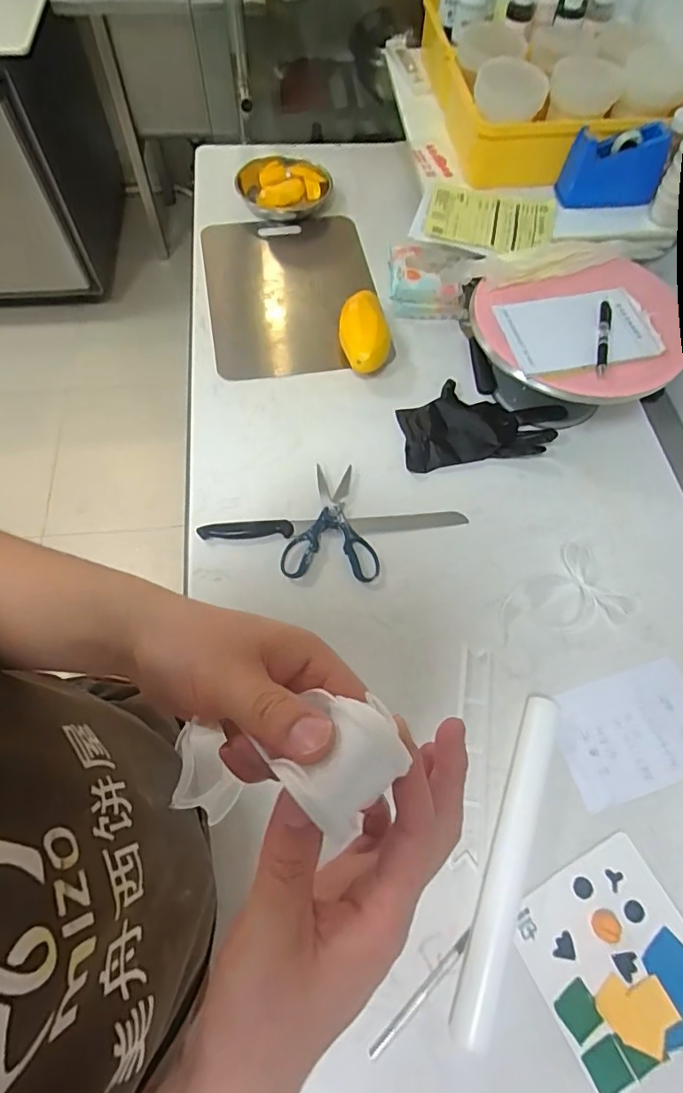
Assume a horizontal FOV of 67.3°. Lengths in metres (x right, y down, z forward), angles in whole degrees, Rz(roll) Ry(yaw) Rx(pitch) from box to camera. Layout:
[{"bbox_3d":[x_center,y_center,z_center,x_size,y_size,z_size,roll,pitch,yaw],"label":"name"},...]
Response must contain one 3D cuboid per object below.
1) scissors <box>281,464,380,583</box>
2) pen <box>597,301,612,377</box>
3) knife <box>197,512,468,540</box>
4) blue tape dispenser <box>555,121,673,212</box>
[{"bbox_3d":[-0.012,-0.033,0.697,0.124,0.015,0.166,2,65,1],"label":"scissors"},{"bbox_3d":[0.340,-0.269,0.663,0.015,0.012,0.136,14,65,3],"label":"pen"},{"bbox_3d":[-0.009,-0.029,0.695,0.356,0.018,0.026,-4,65,-2],"label":"knife"},{"bbox_3d":[0.393,-0.551,0.746,0.135,0.080,0.045,1,65,-2],"label":"blue tape dispenser"}]

